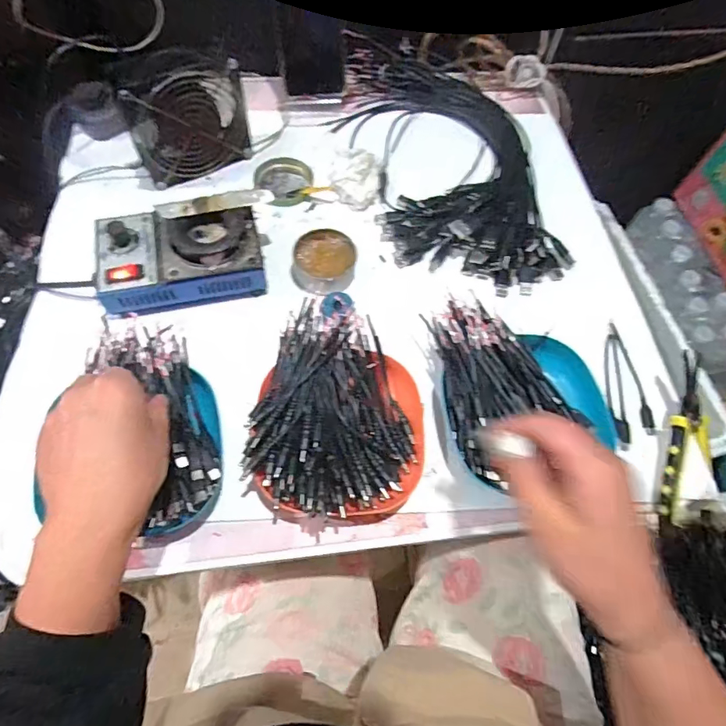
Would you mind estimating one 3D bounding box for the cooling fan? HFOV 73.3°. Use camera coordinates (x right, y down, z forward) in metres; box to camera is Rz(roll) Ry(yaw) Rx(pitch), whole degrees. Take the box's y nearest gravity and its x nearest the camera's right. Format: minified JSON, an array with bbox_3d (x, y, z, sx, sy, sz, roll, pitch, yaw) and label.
[{"bbox_3d":[-0.178,-0.251,0.503,0.114,0.118,0.028,-30,70,-16],"label":"cooling fan"}]

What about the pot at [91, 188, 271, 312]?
[{"bbox_3d":[-0.170,-0.096,0.461,0.154,0.060,0.110,-6,66,-7],"label":"pot"}]

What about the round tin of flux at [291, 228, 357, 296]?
[{"bbox_3d":[-0.039,-0.101,0.494,0.062,0.026,0.070,11,65,2],"label":"round tin of flux"}]

